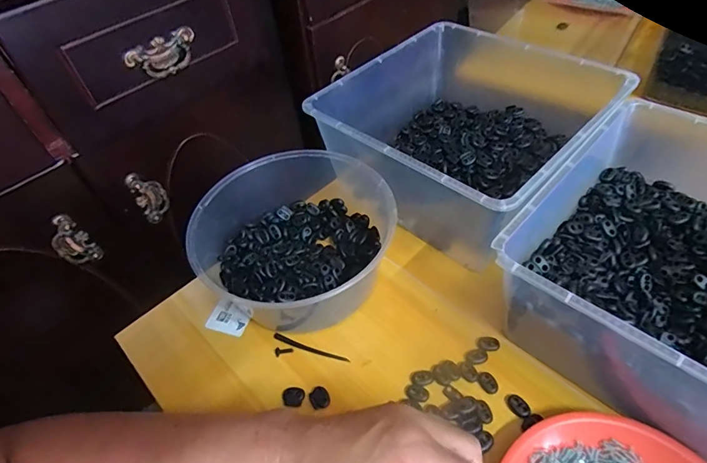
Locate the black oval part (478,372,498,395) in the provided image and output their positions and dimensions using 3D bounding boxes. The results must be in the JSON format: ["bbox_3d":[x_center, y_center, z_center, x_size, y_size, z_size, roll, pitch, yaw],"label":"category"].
[{"bbox_3d":[0.133,0.149,0.422,0.016,0.004,0.021,-23,50,-14],"label":"black oval part"}]

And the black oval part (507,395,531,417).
[{"bbox_3d":[0.157,0.167,0.407,0.016,0.004,0.021,-38,55,-25],"label":"black oval part"}]

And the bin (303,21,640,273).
[{"bbox_3d":[0.144,-0.126,0.576,0.297,0.139,0.295,35,60,31],"label":"bin"}]

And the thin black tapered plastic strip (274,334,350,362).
[{"bbox_3d":[-0.048,0.130,0.474,0.090,0.006,0.006,13,51,17],"label":"thin black tapered plastic strip"}]

